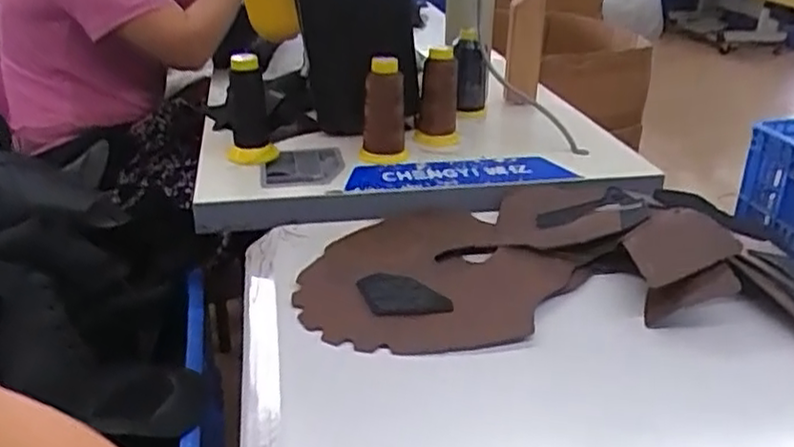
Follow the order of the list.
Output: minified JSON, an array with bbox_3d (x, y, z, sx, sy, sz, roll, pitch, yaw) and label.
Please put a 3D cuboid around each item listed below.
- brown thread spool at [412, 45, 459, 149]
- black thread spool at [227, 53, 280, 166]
[{"bbox_3d":[0.053,-0.158,0.878,0.056,0.114,0.056,4,27,6],"label":"brown thread spool"},{"bbox_3d":[-0.169,-0.132,0.800,0.056,0.116,0.055,-5,27,-11],"label":"black thread spool"}]

